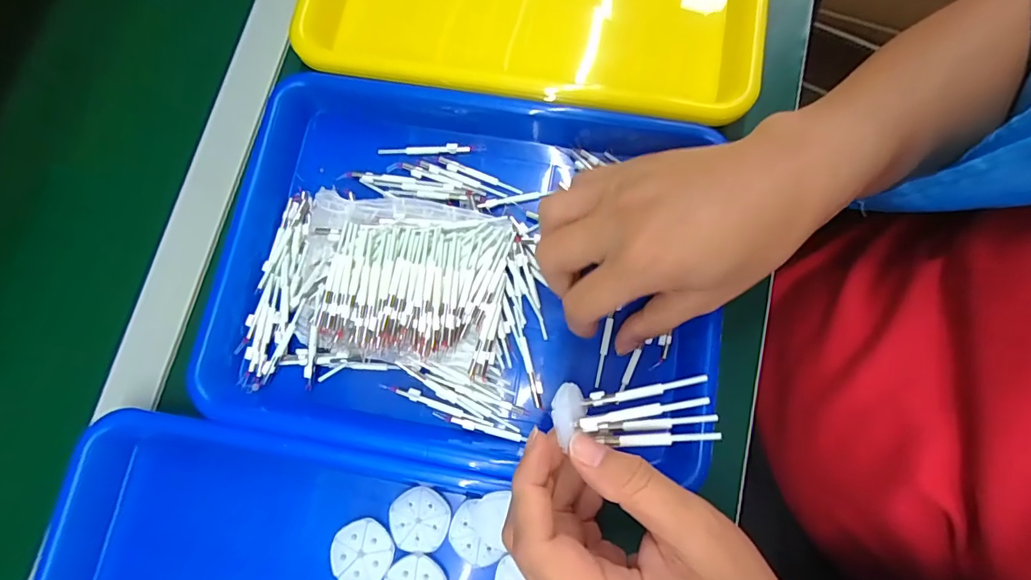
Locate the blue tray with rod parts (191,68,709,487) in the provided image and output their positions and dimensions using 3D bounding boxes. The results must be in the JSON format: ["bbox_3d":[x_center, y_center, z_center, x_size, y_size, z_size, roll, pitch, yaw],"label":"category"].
[{"bbox_3d":[-0.034,-0.016,0.317,0.339,0.045,0.245,9,79,5],"label":"blue tray with rod parts"}]

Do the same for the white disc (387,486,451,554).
[{"bbox_3d":[-0.061,0.146,0.302,0.038,0.005,0.037,13,79,5],"label":"white disc"}]

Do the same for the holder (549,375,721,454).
[{"bbox_3d":[0.059,0.062,0.242,0.077,0.026,0.032,-2,80,11],"label":"holder"}]

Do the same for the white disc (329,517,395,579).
[{"bbox_3d":[-0.096,0.164,0.297,0.038,0.005,0.037,-1,78,3],"label":"white disc"}]

